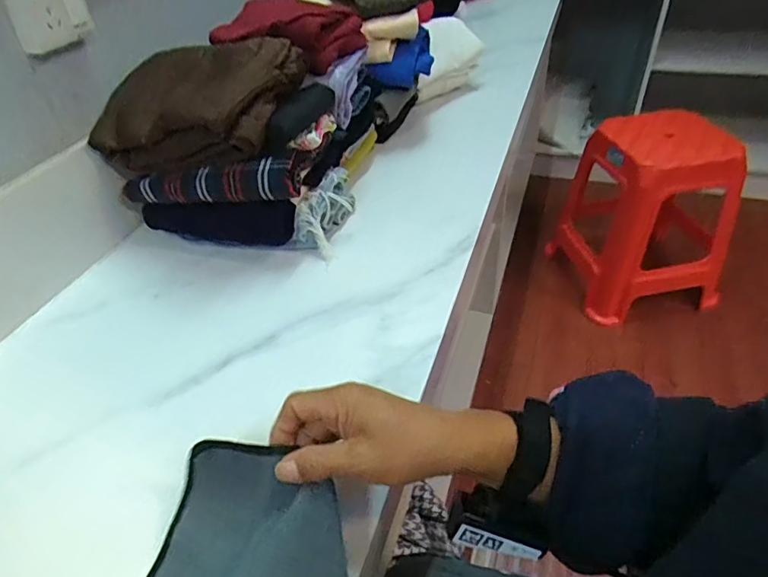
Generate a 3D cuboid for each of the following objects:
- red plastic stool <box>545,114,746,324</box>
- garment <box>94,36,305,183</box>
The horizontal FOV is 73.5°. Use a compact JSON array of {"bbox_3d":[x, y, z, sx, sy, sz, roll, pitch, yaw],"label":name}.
[{"bbox_3d":[0.806,-0.241,1.601,0.443,0.504,0.433,-13,41,-9],"label":"red plastic stool"},{"bbox_3d":[-0.233,-0.245,0.682,0.235,0.113,0.202,12,43,18],"label":"garment"}]

